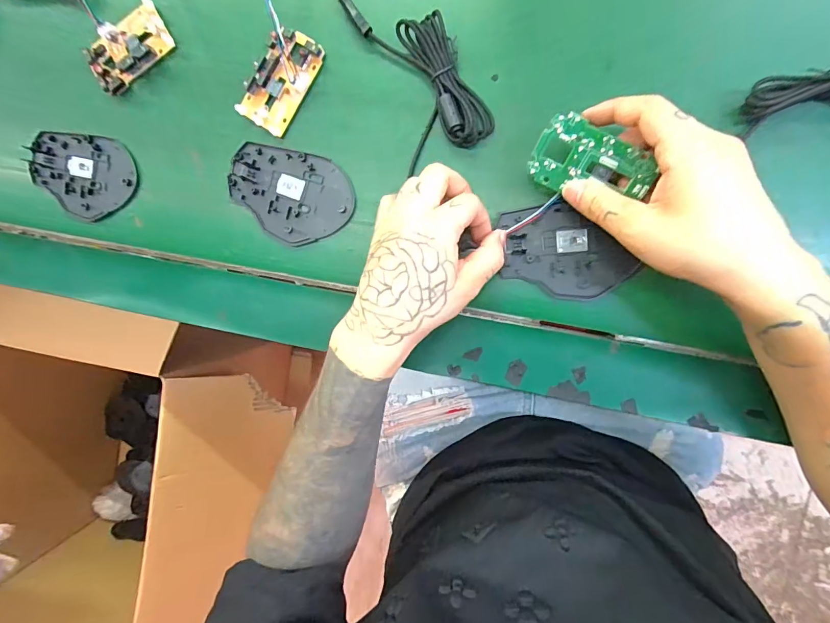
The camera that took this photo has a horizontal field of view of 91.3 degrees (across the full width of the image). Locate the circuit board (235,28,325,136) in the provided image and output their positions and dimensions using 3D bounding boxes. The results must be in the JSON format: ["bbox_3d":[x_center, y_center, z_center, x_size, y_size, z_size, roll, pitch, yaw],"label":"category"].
[{"bbox_3d":[-0.109,-0.188,0.331,0.042,0.013,0.077,33,96,8],"label":"circuit board"}]

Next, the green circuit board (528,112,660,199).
[{"bbox_3d":[0.118,-0.097,0.273,0.076,0.004,0.045,31,119,6],"label":"green circuit board"}]

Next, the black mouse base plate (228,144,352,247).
[{"bbox_3d":[-0.105,-0.096,0.338,0.106,0.006,0.072,14,94,9],"label":"black mouse base plate"}]

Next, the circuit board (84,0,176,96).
[{"bbox_3d":[-0.248,-0.229,0.353,0.076,0.016,0.046,-33,85,9],"label":"circuit board"}]

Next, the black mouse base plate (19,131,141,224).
[{"bbox_3d":[-0.302,-0.124,0.370,0.109,0.008,0.073,13,93,9],"label":"black mouse base plate"}]

